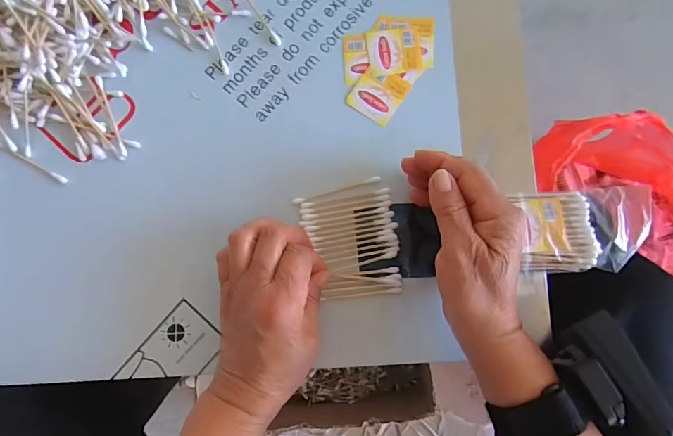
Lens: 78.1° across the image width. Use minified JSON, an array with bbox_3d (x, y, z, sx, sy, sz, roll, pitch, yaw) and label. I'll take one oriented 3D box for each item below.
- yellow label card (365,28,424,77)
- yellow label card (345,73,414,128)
[{"bbox_3d":[0.049,-0.140,0.347,0.043,0.004,0.038,-7,87,0],"label":"yellow label card"},{"bbox_3d":[0.035,-0.104,0.343,0.039,0.004,0.043,35,87,2],"label":"yellow label card"}]

